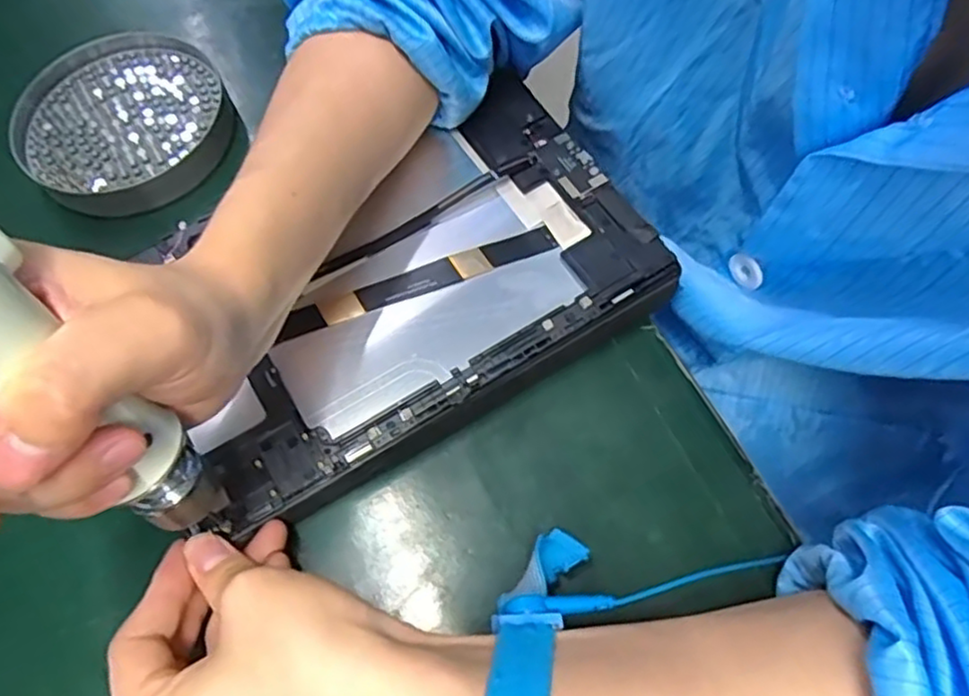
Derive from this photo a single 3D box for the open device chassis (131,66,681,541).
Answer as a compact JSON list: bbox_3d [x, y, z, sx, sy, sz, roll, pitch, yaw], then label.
[{"bbox_3d":[-0.038,-0.031,0.325,0.220,0.019,0.145,-30,67,-11],"label":"open device chassis"}]

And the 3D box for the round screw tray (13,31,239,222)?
[{"bbox_3d":[-0.203,-0.127,0.390,0.110,0.025,0.113,-1,65,3],"label":"round screw tray"}]

